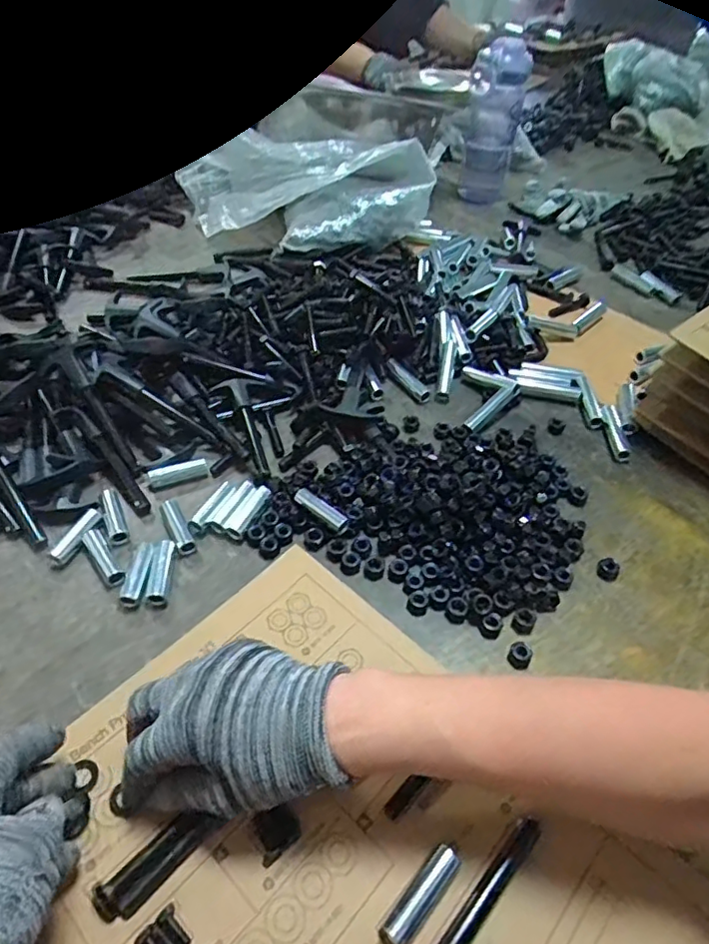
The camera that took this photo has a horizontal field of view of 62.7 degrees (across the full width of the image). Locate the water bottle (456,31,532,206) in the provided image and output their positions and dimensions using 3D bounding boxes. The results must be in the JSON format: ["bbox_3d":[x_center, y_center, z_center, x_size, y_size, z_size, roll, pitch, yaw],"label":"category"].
[{"bbox_3d":[0.209,-0.529,0.882,0.080,0.193,0.081,10,47,8],"label":"water bottle"}]

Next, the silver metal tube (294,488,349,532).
[{"bbox_3d":[-0.027,0.031,0.476,0.050,0.014,0.013,32,53,23],"label":"silver metal tube"}]

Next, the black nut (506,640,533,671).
[{"bbox_3d":[0.116,0.129,0.410,0.015,0.010,0.016,2,47,-2],"label":"black nut"}]

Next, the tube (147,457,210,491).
[{"bbox_3d":[-0.155,0.001,0.514,0.050,0.018,0.013,-13,49,-16],"label":"tube"}]

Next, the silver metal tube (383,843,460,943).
[{"bbox_3d":[0.035,0.221,0.303,0.014,0.014,0.051,35,54,25],"label":"silver metal tube"}]

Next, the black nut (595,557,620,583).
[{"bbox_3d":[0.202,0.077,0.463,0.017,0.012,0.017,1,46,-1],"label":"black nut"}]

